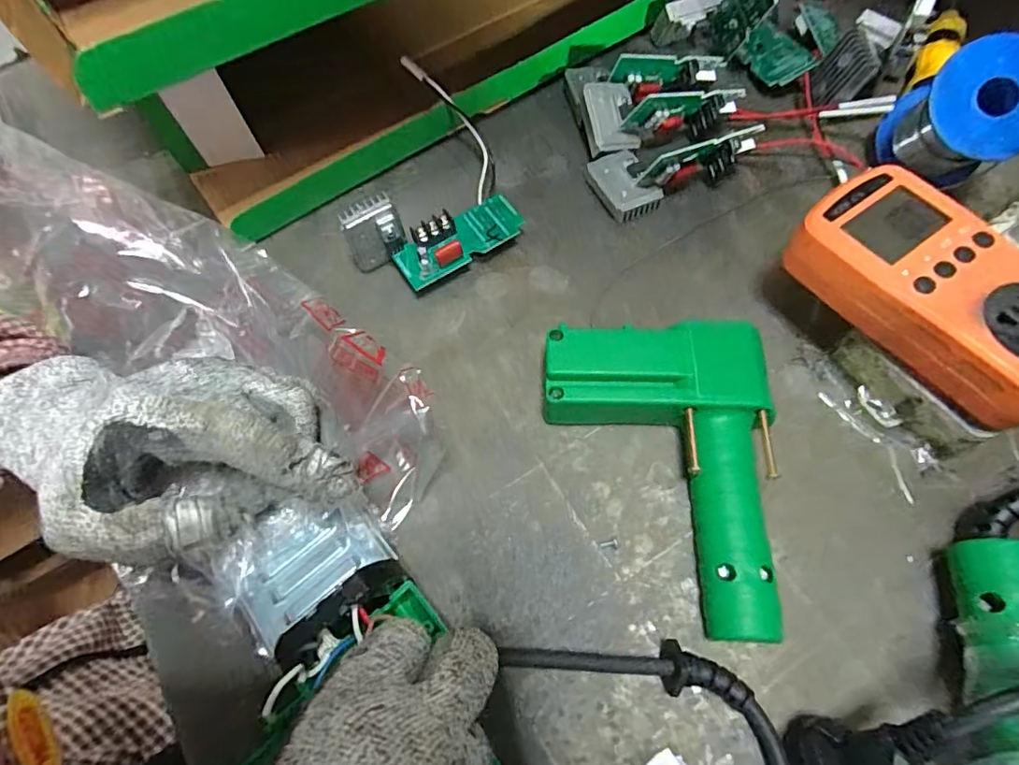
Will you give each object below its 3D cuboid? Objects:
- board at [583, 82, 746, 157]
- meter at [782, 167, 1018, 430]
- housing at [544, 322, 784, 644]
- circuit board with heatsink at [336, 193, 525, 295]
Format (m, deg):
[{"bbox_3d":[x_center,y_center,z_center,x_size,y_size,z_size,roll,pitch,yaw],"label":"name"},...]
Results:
[{"bbox_3d":[0.096,-0.180,0.358,0.099,0.039,0.046,-13,66,-4],"label":"board"},{"bbox_3d":[0.198,-0.043,0.252,0.062,0.036,0.125,-37,68,-13],"label":"meter"},{"bbox_3d":[0.073,0.043,0.262,0.105,0.029,0.144,-1,66,2],"label":"housing"},{"bbox_3d":[-0.041,-0.085,0.318,0.101,0.045,0.044,-20,67,-6],"label":"circuit board with heatsink"}]

